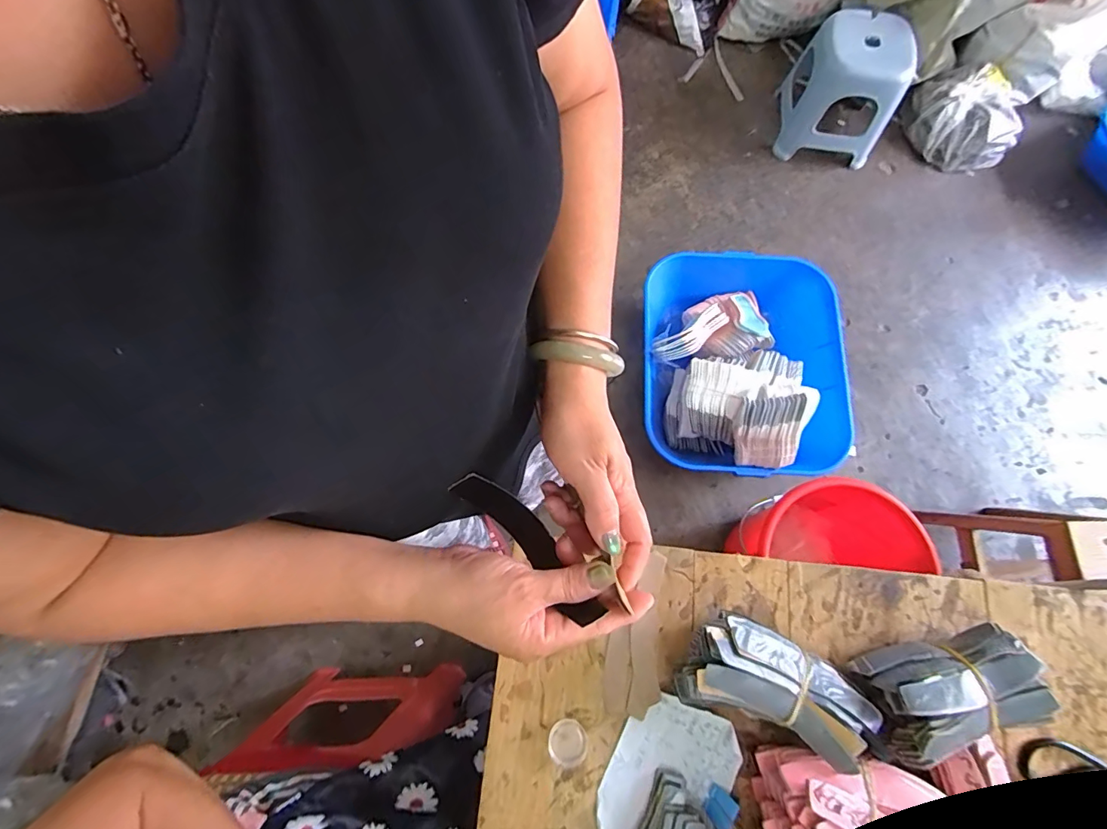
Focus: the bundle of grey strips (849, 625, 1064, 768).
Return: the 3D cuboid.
[{"bbox_3d":[0.440,0.305,0.536,0.185,0.084,0.100,-14,74,-5],"label":"bundle of grey strips"}]

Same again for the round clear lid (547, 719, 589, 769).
[{"bbox_3d":[0.017,0.380,0.562,0.044,0.006,0.047,0,74,-1],"label":"round clear lid"}]

